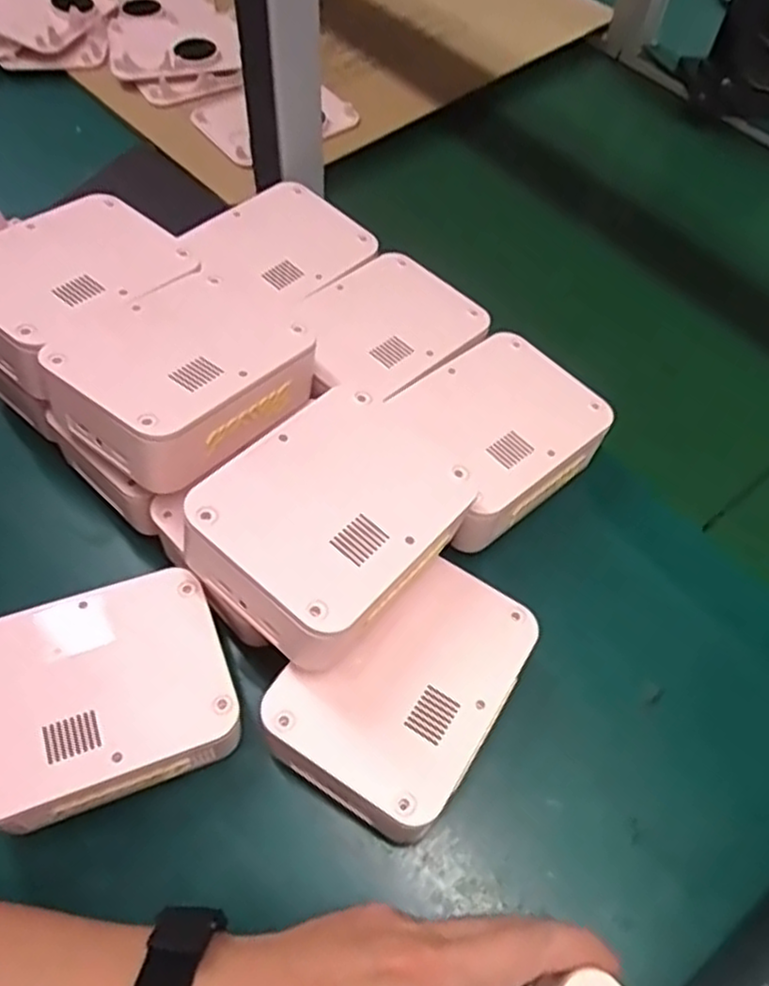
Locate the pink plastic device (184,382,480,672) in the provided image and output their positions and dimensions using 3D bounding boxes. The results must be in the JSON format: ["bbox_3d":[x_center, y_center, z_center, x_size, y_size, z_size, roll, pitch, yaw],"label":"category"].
[{"bbox_3d":[-0.023,0.011,0.369,0.098,0.054,0.130,36,63,17],"label":"pink plastic device"}]

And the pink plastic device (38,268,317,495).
[{"bbox_3d":[-0.107,-0.072,0.415,0.104,0.053,0.137,36,64,18],"label":"pink plastic device"}]

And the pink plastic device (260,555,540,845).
[{"bbox_3d":[0.009,0.100,0.385,0.107,0.054,0.134,30,62,15],"label":"pink plastic device"}]

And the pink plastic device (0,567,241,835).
[{"bbox_3d":[-0.148,0.105,0.378,0.131,0.040,0.104,-19,61,-13],"label":"pink plastic device"}]

